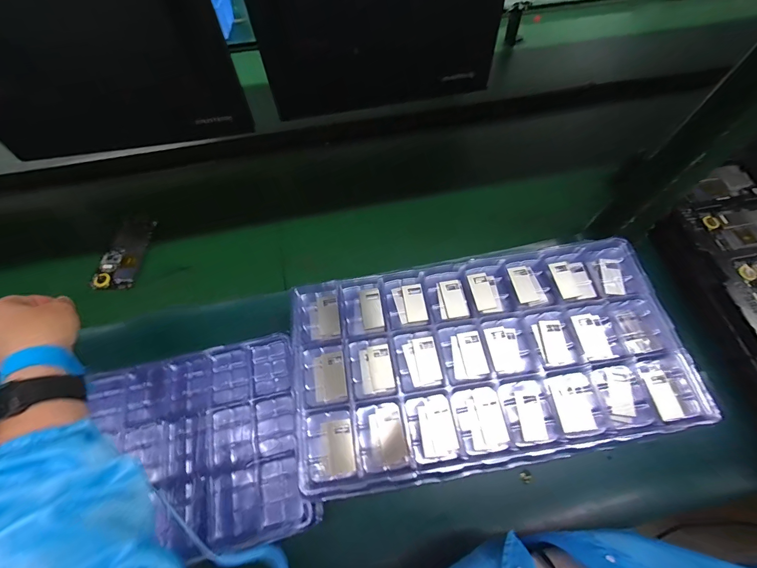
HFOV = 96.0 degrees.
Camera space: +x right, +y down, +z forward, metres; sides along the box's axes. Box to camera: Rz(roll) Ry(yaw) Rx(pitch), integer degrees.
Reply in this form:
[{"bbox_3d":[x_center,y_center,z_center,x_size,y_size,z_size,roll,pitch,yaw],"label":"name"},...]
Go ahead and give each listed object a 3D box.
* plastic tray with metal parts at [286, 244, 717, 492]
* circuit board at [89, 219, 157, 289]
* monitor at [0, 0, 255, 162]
[{"bbox_3d":[0.108,0.067,0.347,0.382,0.023,0.198,-8,63,-4],"label":"plastic tray with metal parts"},{"bbox_3d":[-0.397,-0.050,0.533,0.064,0.008,0.125,4,63,3],"label":"circuit board"},{"bbox_3d":[-0.393,-0.313,0.429,0.371,0.299,0.060,-8,63,-3],"label":"monitor"}]

